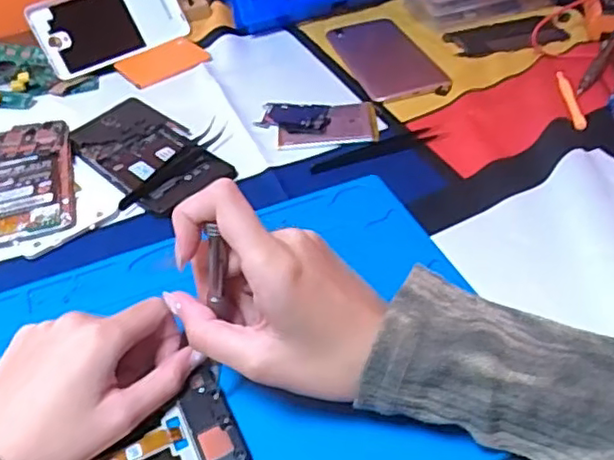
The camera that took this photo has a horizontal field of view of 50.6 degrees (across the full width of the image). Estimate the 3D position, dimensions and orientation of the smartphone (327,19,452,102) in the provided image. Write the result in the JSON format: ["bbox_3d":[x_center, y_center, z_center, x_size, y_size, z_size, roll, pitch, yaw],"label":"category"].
[{"bbox_3d":[0.073,-0.163,0.611,0.074,0.004,0.155,-14,42,-8],"label":"smartphone"}]

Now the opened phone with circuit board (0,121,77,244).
[{"bbox_3d":[-0.215,-0.039,0.499,0.069,0.016,0.129,-14,42,-8],"label":"opened phone with circuit board"}]

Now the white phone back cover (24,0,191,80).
[{"bbox_3d":[-0.194,-0.210,0.656,0.152,0.078,0.010,-31,5,-26],"label":"white phone back cover"}]

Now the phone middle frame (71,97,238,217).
[{"bbox_3d":[-0.126,-0.064,0.517,0.075,0.011,0.140,-36,50,-29],"label":"phone middle frame"}]

